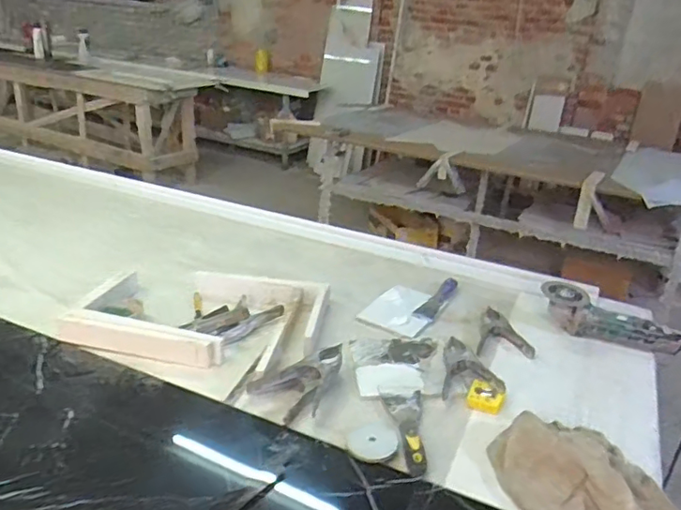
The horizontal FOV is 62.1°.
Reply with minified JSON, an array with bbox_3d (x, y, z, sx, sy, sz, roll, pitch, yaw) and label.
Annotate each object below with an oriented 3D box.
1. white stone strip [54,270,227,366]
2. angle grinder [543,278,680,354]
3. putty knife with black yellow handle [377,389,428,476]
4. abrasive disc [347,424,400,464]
[{"bbox_3d":[-0.360,0.124,1.102,0.318,0.055,0.198,10,26,11],"label":"white stone strip"},{"bbox_3d":[0.563,0.129,1.176,0.275,0.081,0.091,20,30,29],"label":"angle grinder"},{"bbox_3d":[0.113,0.273,0.903,0.068,0.013,0.187,1,26,-7],"label":"putty knife with black yellow handle"},{"bbox_3d":[0.053,0.288,0.869,0.081,0.005,0.071,-15,32,-35],"label":"abrasive disc"}]

